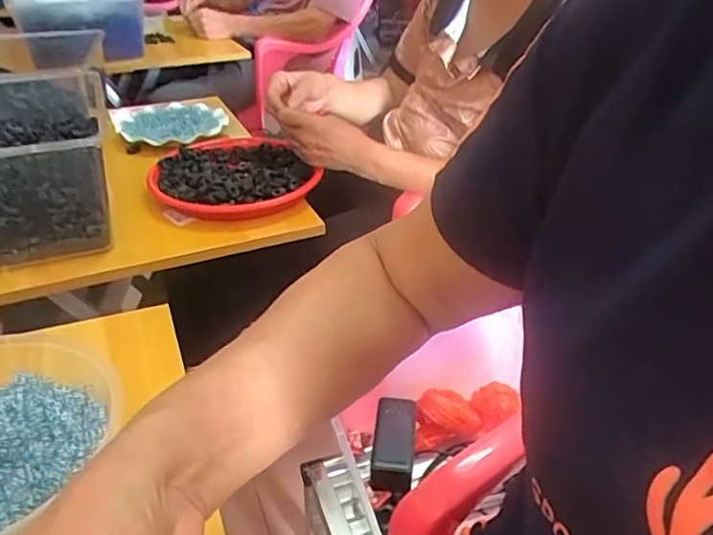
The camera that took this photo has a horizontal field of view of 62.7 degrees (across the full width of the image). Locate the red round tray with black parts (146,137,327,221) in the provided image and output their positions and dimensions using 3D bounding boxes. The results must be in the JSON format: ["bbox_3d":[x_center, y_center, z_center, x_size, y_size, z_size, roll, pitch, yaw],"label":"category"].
[{"bbox_3d":[-0.191,-0.143,0.853,0.214,0.034,0.255,-17,37,-25],"label":"red round tray with black parts"}]

